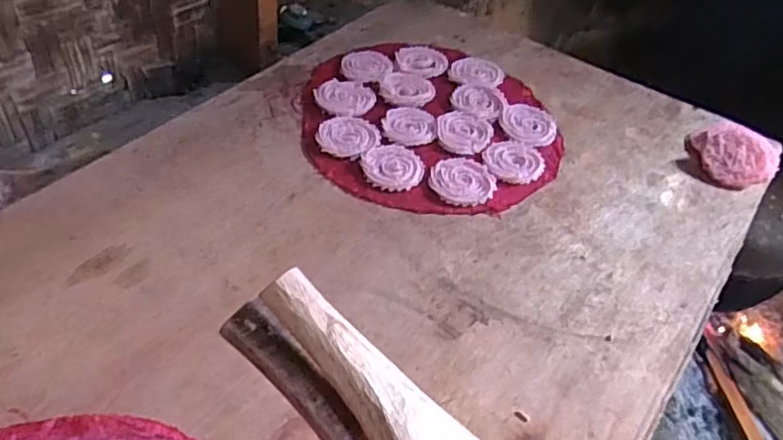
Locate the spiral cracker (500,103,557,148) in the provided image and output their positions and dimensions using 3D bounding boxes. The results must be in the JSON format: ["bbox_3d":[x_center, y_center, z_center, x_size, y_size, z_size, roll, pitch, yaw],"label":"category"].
[{"bbox_3d":[0.181,-0.126,0.802,0.070,0.006,0.086,11,45,6],"label":"spiral cracker"}]

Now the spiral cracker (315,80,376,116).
[{"bbox_3d":[-0.061,-0.166,0.826,0.073,0.008,0.088,-21,50,-24],"label":"spiral cracker"}]

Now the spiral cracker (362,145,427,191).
[{"bbox_3d":[0.001,-0.064,0.732,0.073,0.007,0.075,-2,45,-7],"label":"spiral cracker"}]

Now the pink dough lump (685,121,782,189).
[{"bbox_3d":[0.438,-0.086,0.782,0.107,0.041,0.107,3,44,-2],"label":"pink dough lump"}]

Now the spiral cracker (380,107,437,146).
[{"bbox_3d":[0.024,-0.123,0.789,0.069,0.005,0.075,3,44,-2],"label":"spiral cracker"}]

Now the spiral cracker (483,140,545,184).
[{"bbox_3d":[0.152,-0.071,0.752,0.072,0.014,0.069,3,44,-2],"label":"spiral cracker"}]

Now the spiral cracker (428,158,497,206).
[{"bbox_3d":[0.085,-0.046,0.722,0.077,0.011,0.071,3,44,-2],"label":"spiral cracker"}]

